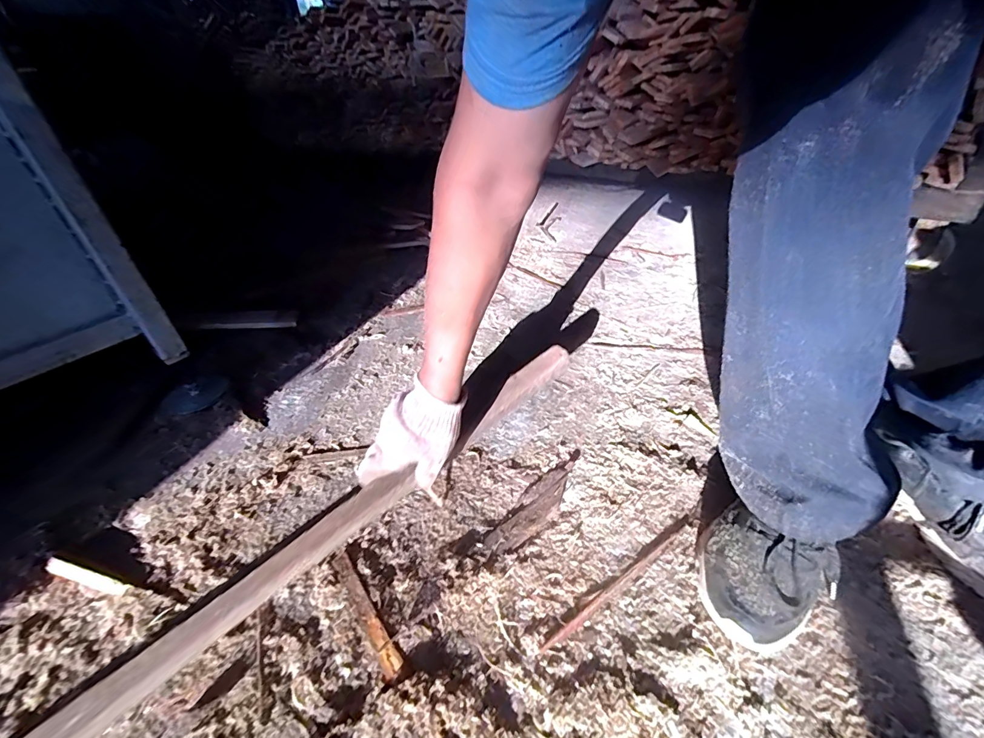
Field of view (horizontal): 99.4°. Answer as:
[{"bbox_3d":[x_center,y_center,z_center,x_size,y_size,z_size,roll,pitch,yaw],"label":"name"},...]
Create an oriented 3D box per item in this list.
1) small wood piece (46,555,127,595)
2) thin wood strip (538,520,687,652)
[{"bbox_3d":[-0.480,0.244,0.495,0.121,0.014,0.017,5,37,15],"label":"small wood piece"},{"bbox_3d":[0.141,0.236,0.461,0.220,0.004,0.011,-25,40,-25],"label":"thin wood strip"}]

